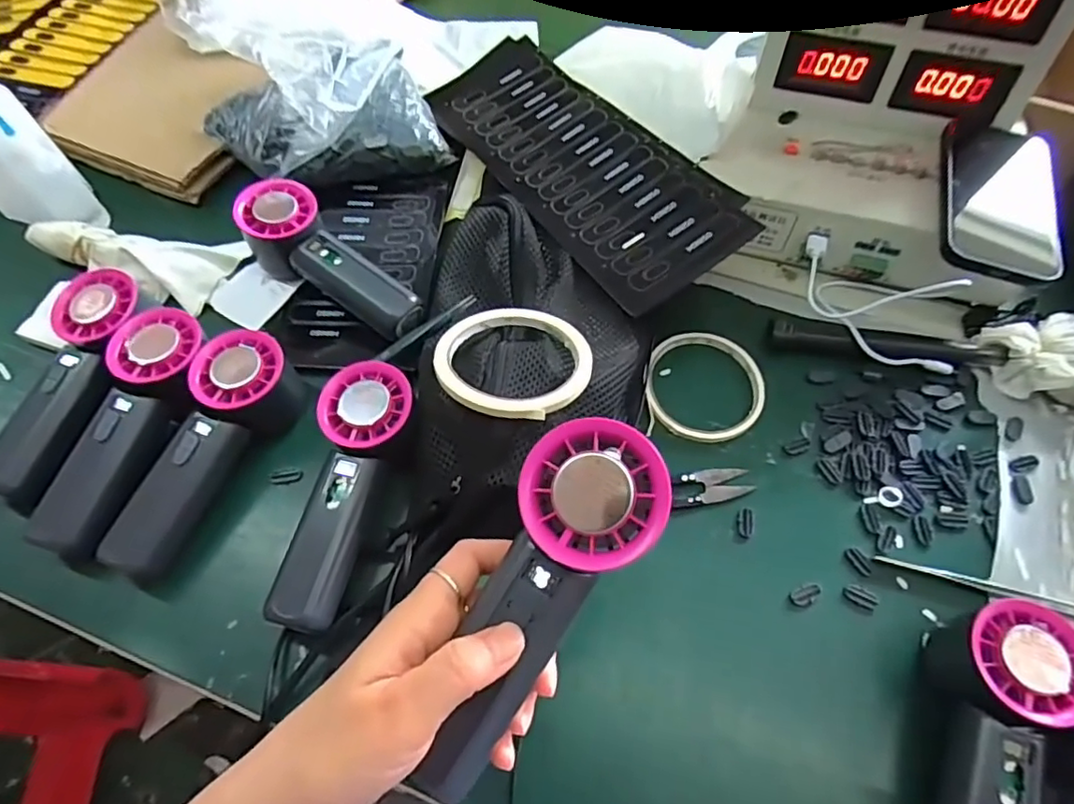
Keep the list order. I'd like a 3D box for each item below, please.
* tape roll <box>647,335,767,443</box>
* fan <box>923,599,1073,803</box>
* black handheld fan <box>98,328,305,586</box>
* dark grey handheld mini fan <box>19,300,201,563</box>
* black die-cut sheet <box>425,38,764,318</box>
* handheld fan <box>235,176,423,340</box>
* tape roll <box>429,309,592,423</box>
[{"bbox_3d":[0.120,-0.014,0.431,0.082,0.008,0.090,0,59,-1],"label":"tape roll"},{"bbox_3d":[0.228,0.182,0.295,0.059,0.055,0.157,14,63,10],"label":"fan"},{"bbox_3d":[-0.212,0.031,0.381,0.057,0.052,0.160,24,65,14],"label":"black handheld fan"},{"bbox_3d":[-0.256,0.019,0.385,0.063,0.051,0.158,9,59,5],"label":"dark grey handheld mini fan"},{"bbox_3d":[0.027,-0.199,0.491,0.128,0.007,0.309,-37,63,-9],"label":"black die-cut sheet"},{"bbox_3d":[-0.154,-0.099,0.446,0.160,0.054,0.058,40,70,21],"label":"handheld fan"},{"bbox_3d":[-0.015,-0.025,0.371,0.095,0.008,0.086,25,56,17],"label":"tape roll"}]

